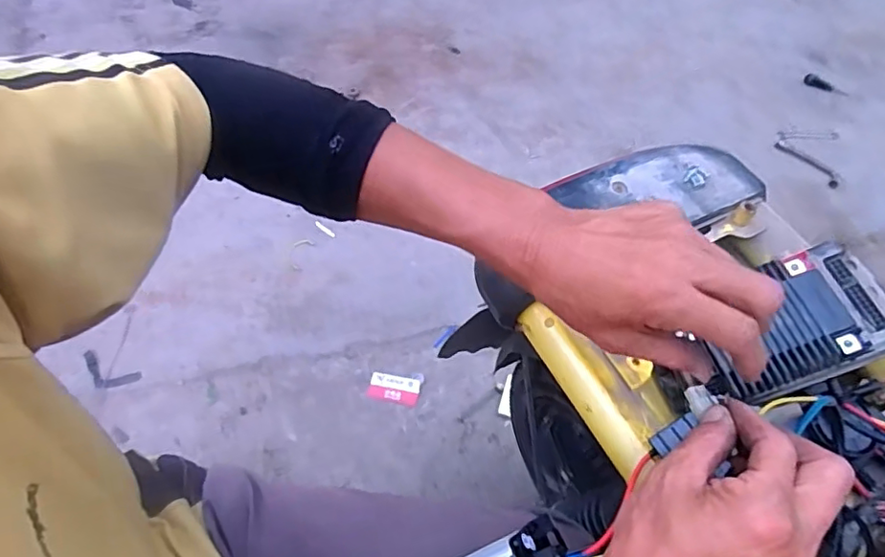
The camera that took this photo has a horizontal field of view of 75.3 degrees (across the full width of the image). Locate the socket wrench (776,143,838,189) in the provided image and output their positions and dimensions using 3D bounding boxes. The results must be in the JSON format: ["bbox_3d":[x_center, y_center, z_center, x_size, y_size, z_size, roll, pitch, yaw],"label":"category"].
[{"bbox_3d":[0.867,-0.274,1.363,0.038,0.019,0.163,-36,64,-23],"label":"socket wrench"}]

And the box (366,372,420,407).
[{"bbox_3d":[-0.088,0.201,1.039,0.091,0.014,0.047,12,57,6],"label":"box"}]

